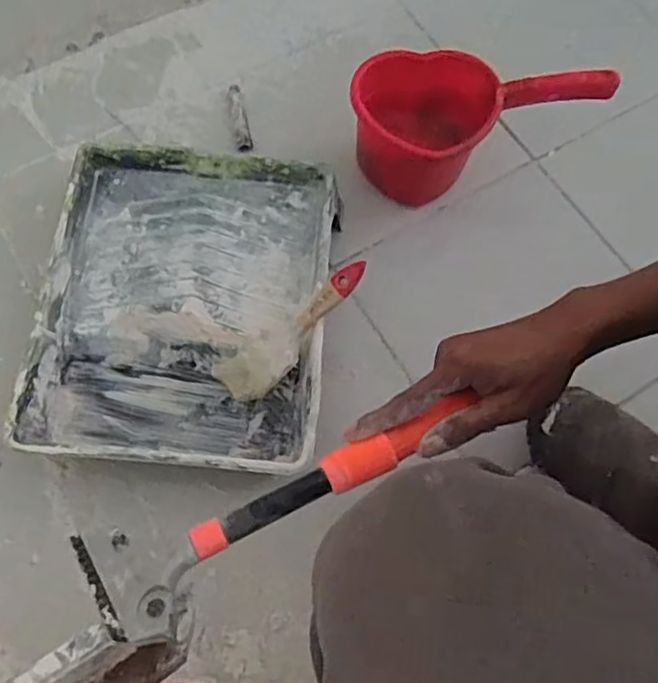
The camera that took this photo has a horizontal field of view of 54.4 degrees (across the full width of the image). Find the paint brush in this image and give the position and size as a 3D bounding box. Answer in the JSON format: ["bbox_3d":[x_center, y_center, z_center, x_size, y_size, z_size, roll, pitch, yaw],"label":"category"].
[{"bbox_3d":[-0.035,-0.011,0.634,0.183,0.013,0.049,-43,73,15],"label":"paint brush"}]

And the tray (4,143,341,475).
[{"bbox_3d":[-0.146,-0.037,0.674,0.275,0.072,0.336,6,67,-1],"label":"tray"}]

